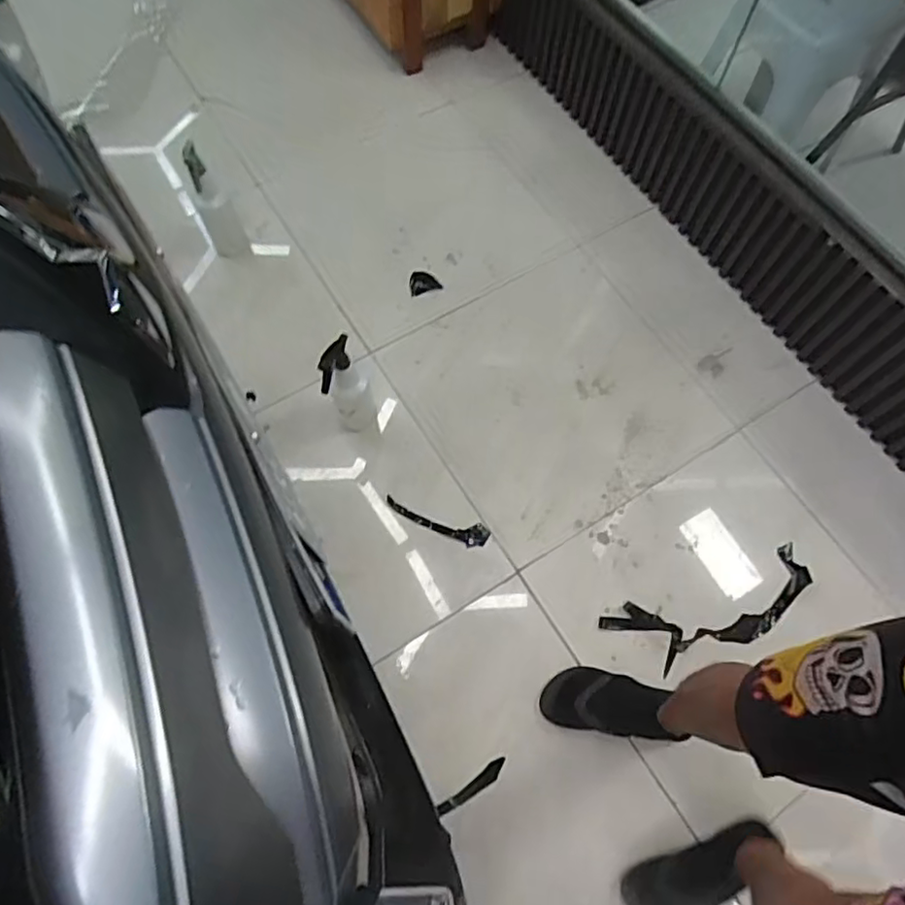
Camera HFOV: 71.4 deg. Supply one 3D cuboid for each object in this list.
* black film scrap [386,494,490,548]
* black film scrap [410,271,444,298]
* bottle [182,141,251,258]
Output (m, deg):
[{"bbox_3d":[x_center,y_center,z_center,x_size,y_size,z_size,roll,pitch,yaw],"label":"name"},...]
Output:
[{"bbox_3d":[-0.034,0.145,1.301,0.223,0.010,0.051,18,67,5],"label":"black film scrap"},{"bbox_3d":[-0.069,-0.422,1.550,0.080,0.015,0.062,-11,68,-4],"label":"black film scrap"},{"bbox_3d":[-0.541,-0.560,1.449,0.090,0.314,0.067,-29,71,-13],"label":"bottle"}]

